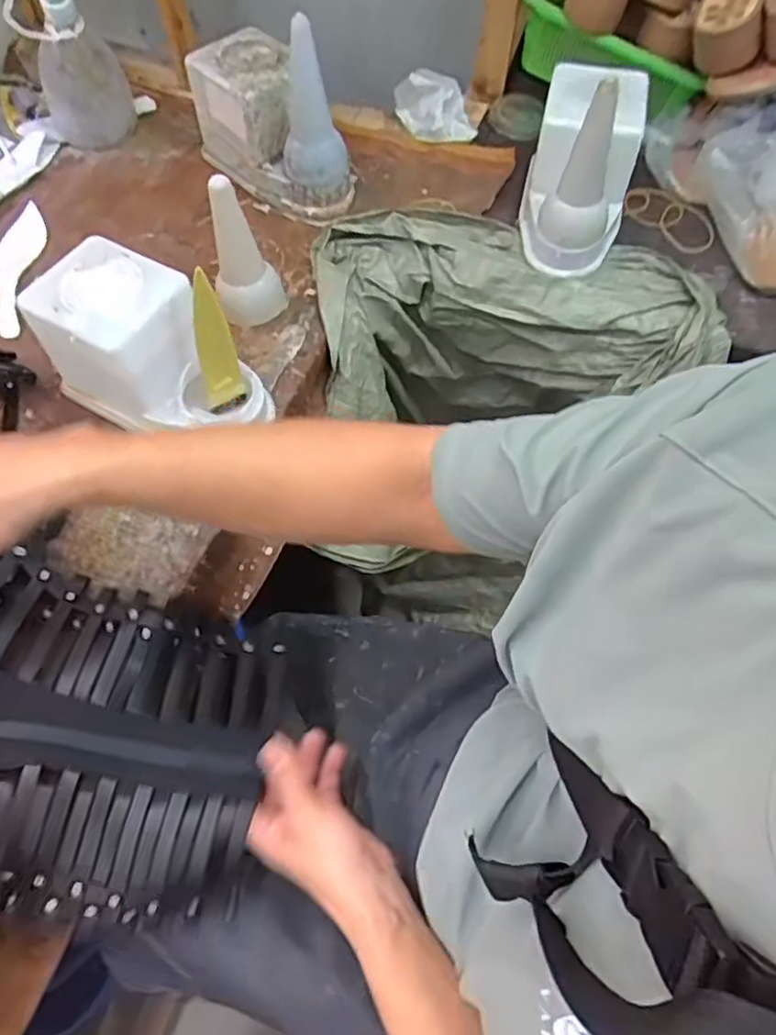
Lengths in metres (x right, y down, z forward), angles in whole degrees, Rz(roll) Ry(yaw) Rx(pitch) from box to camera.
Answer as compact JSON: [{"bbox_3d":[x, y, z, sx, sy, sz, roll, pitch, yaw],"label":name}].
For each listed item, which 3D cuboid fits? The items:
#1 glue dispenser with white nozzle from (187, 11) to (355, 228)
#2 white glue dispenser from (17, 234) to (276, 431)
[{"bbox_3d":[-0.132,-0.443,0.714,0.112,0.152,0.197,-28,65,-14],"label":"glue dispenser with white nozzle"},{"bbox_3d":[-0.202,-0.141,0.575,0.193,0.122,0.099,25,65,13],"label":"white glue dispenser"}]

